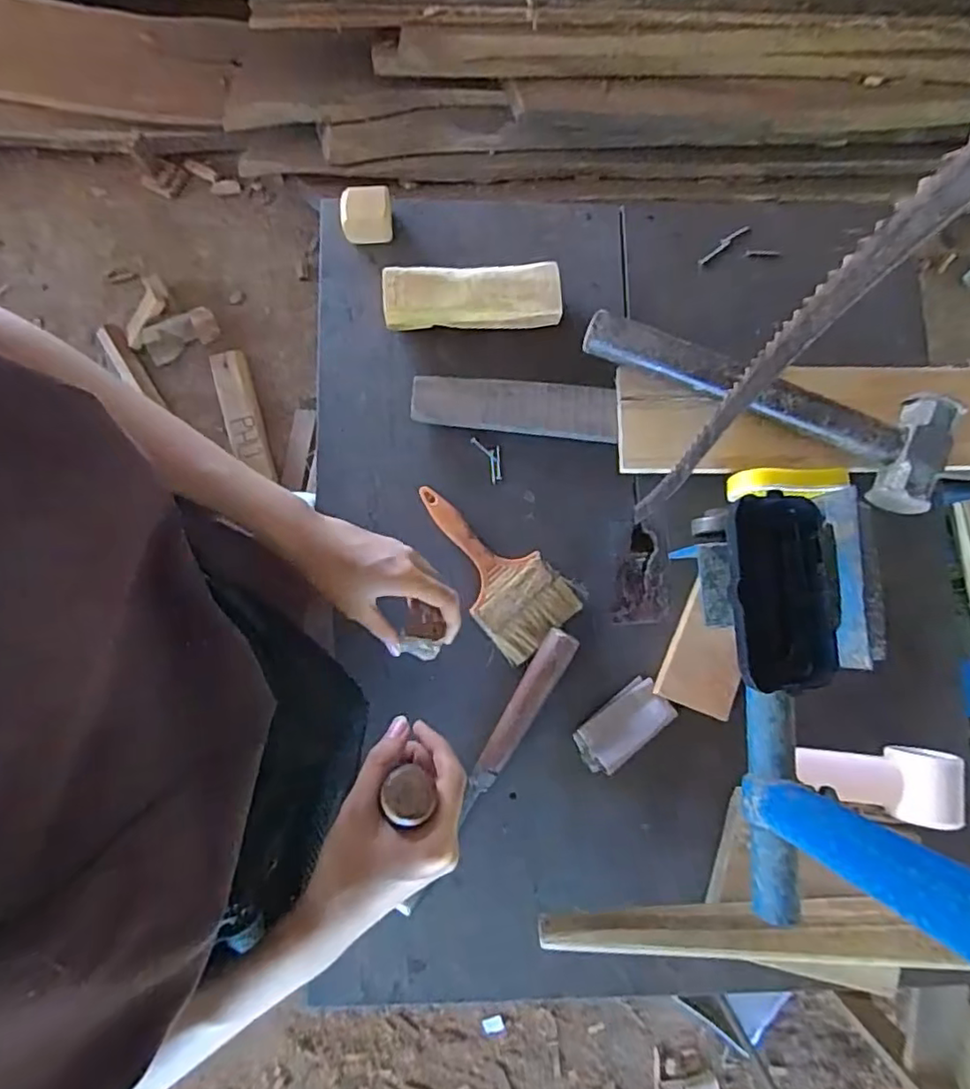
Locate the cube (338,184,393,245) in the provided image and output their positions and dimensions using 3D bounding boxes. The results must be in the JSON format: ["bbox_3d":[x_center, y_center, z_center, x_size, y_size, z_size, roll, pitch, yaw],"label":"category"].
[{"bbox_3d":[-0.122,-0.340,0.627,0.052,0.032,0.046,-5,83,-2],"label":"cube"}]

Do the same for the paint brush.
[{"bbox_3d":[0.004,0.019,0.600,0.089,0.020,0.183,-40,86,-6],"label":"paint brush"}]

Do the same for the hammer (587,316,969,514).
[{"bbox_3d":[0.272,-0.155,0.589,0.353,0.041,0.110,27,83,1],"label":"hammer"}]

